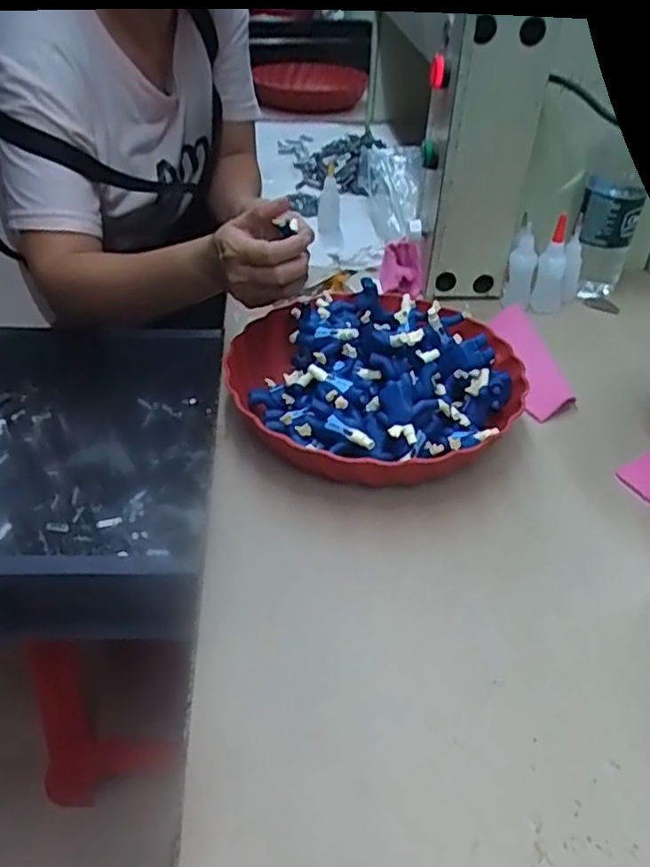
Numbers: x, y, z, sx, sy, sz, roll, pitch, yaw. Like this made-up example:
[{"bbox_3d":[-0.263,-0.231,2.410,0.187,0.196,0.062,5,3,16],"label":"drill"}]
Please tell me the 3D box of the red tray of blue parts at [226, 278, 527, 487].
[{"bbox_3d":[0.043,-0.045,0.560,0.241,0.075,0.223,4,40,4],"label":"red tray of blue parts"}]

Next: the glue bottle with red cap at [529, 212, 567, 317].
[{"bbox_3d":[0.247,-0.180,0.711,0.032,0.099,0.032,14,42,14],"label":"glue bottle with red cap"}]

